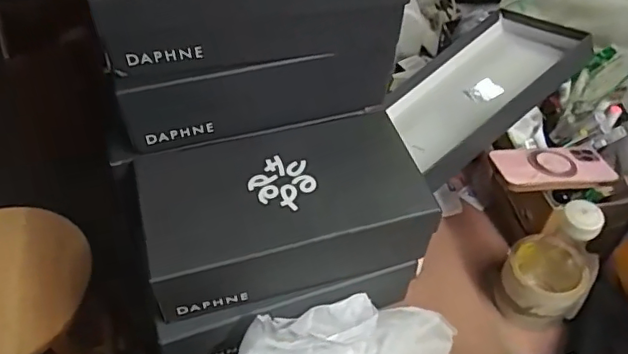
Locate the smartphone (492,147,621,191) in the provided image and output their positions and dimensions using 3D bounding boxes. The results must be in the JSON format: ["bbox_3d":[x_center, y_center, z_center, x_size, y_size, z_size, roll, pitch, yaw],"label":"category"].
[{"bbox_3d":[0.294,-0.013,0.699,0.145,0.015,0.076,-4,43,-9],"label":"smartphone"}]

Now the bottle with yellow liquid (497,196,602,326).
[{"bbox_3d":[0.276,0.093,0.641,0.091,0.182,0.094,0,50,0],"label":"bottle with yellow liquid"}]

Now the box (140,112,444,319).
[{"bbox_3d":[-0.033,0.036,0.627,0.300,0.089,0.166,-13,51,-11],"label":"box"}]

